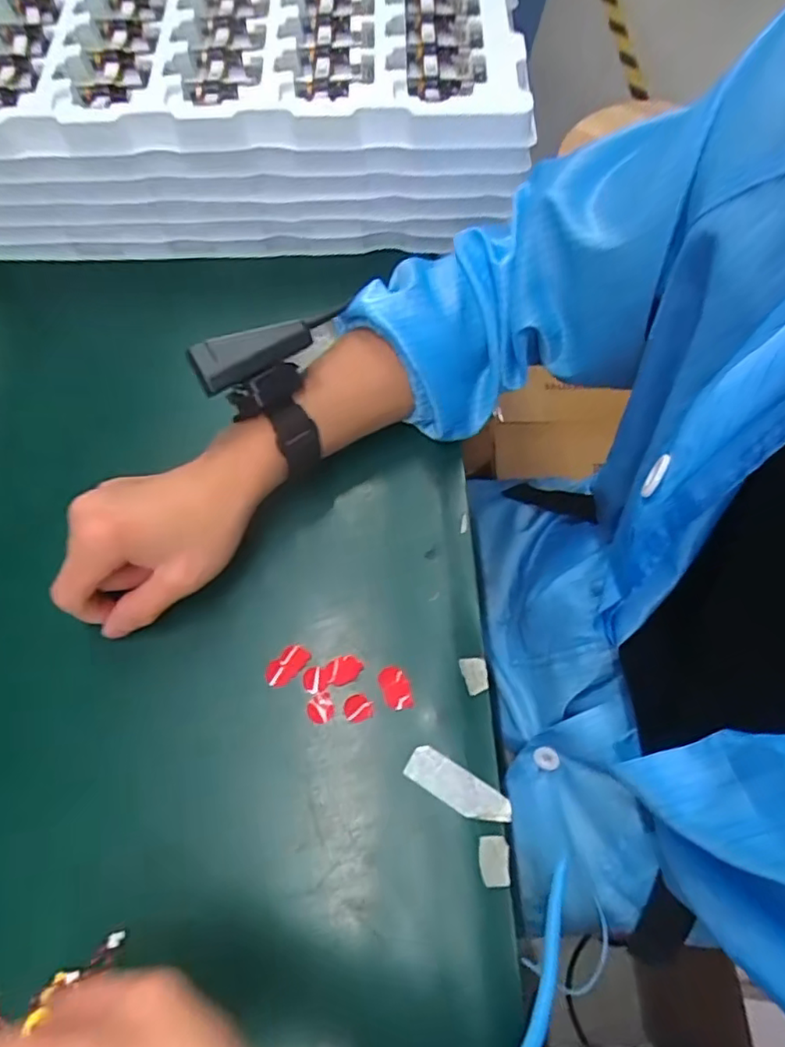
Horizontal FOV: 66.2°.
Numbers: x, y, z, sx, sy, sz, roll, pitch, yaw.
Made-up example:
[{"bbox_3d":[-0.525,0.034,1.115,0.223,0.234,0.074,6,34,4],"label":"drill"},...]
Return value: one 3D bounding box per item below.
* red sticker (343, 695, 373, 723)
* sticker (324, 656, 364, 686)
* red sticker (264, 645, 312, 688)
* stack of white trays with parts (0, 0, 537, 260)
[{"bbox_3d":[-0.020,0.108,0.353,0.017,0.004,0.015,-14,67,-3],"label":"red sticker"},{"bbox_3d":[-0.029,0.088,0.362,0.023,0.004,0.017,-14,67,-2],"label":"sticker"},{"bbox_3d":[-0.064,0.085,0.364,0.029,0.004,0.016,-40,71,-13],"label":"red sticker"},{"bbox_3d":[-0.124,-0.348,0.483,0.426,0.119,0.237,-1,67,3],"label":"stack of white trays with parts"}]

